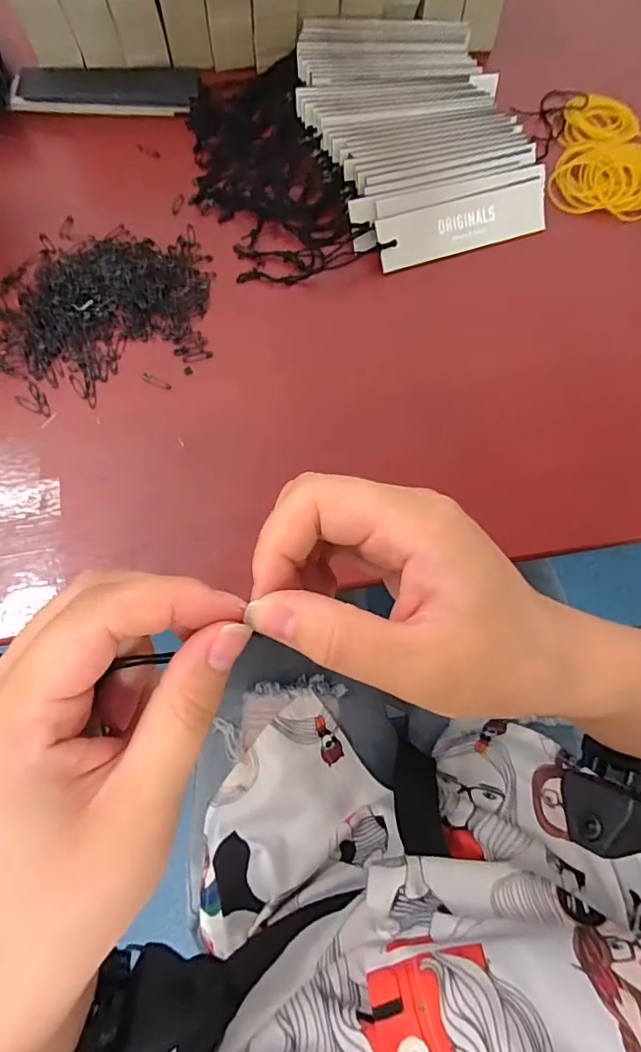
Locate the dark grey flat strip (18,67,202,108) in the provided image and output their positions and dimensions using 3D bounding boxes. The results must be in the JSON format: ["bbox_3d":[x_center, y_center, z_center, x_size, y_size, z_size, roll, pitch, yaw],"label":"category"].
[{"bbox_3d":[-0.156,-0.332,0.384,0.129,0.009,0.038,0,72,-2],"label":"dark grey flat strip"}]

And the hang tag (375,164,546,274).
[{"bbox_3d":[0.098,-0.208,0.350,0.127,0.004,0.038,-21,109,-9],"label":"hang tag"}]

